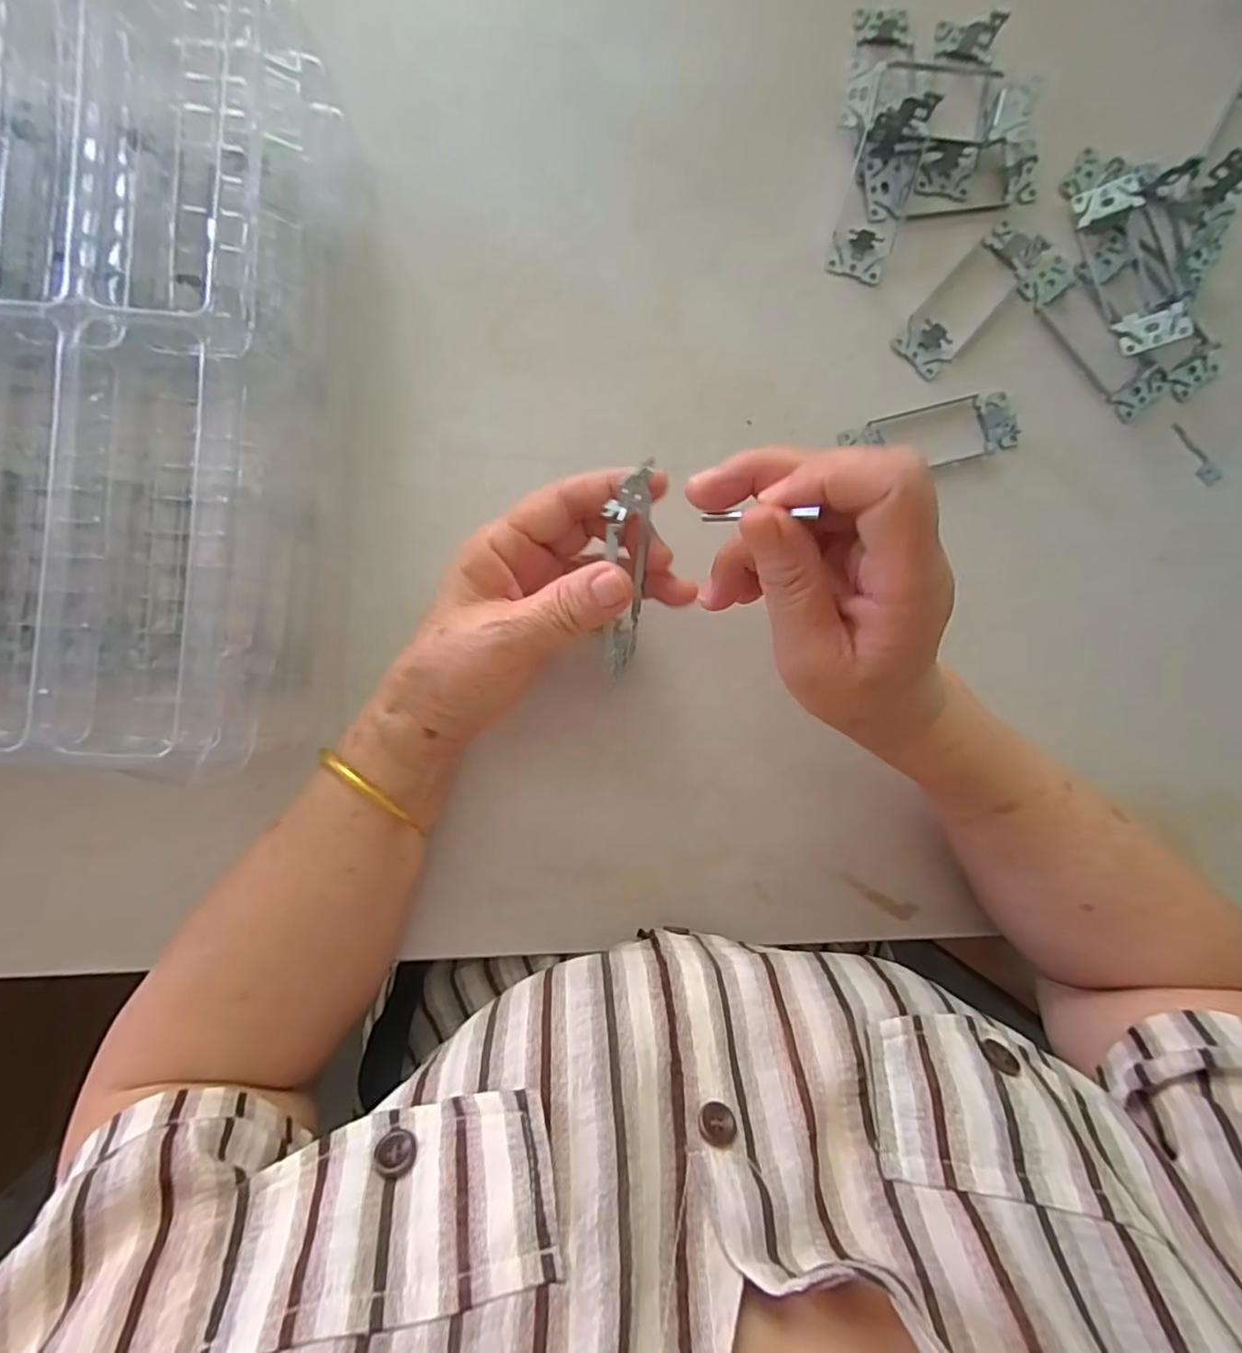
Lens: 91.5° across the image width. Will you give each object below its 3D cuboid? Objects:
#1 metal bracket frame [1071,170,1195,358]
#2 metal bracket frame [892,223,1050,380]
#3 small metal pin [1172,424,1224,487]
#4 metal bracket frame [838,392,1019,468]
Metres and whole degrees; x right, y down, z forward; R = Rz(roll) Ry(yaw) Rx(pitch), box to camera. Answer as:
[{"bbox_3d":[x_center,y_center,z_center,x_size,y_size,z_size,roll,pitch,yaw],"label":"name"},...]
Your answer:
[{"bbox_3d":[0.300,-0.242,0.353,0.037,0.027,0.107,-11,91,-3],"label":"metal bracket frame"},{"bbox_3d":[0.208,-0.225,0.353,0.037,0.020,0.102,43,88,-3],"label":"metal bracket frame"},{"bbox_3d":[0.353,-0.137,0.370,0.011,0.004,0.044,-31,92,-3],"label":"small metal pin"},{"bbox_3d":[0.185,-0.143,0.358,0.107,0.009,0.038,-14,91,-3],"label":"metal bracket frame"}]

